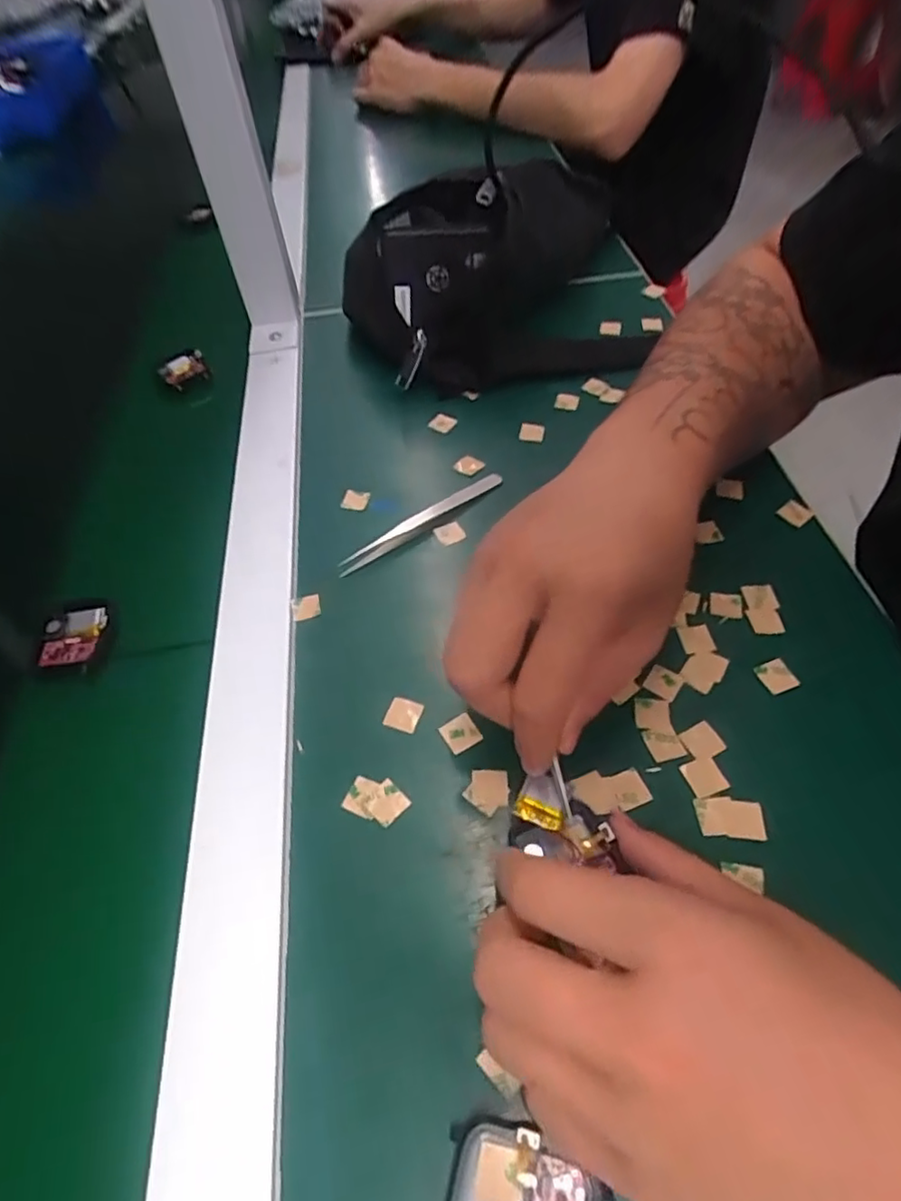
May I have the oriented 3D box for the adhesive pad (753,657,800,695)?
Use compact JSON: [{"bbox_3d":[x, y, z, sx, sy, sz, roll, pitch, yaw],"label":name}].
[{"bbox_3d":[0.154,0.036,0.294,0.014,0.004,0.015,-20,54,-10],"label":"adhesive pad"}]

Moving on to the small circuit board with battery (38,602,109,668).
[{"bbox_3d":[-0.200,0.018,0.329,0.036,0.007,0.037,-4,53,1],"label":"small circuit board with battery"}]

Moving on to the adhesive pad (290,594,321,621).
[{"bbox_3d":[-0.077,0.004,0.333,0.015,0.004,0.014,-11,66,-10],"label":"adhesive pad"}]

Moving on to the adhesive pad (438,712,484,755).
[{"bbox_3d":[0.005,0.059,0.281,0.015,0.004,0.015,-27,56,-15],"label":"adhesive pad"}]

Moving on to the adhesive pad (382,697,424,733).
[{"bbox_3d":[-0.022,0.053,0.290,0.016,0.004,0.016,12,55,13],"label":"adhesive pad"}]

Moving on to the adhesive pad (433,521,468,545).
[{"bbox_3d":[0.000,-0.039,0.363,0.016,0.004,0.015,-23,63,-13],"label":"adhesive pad"}]

